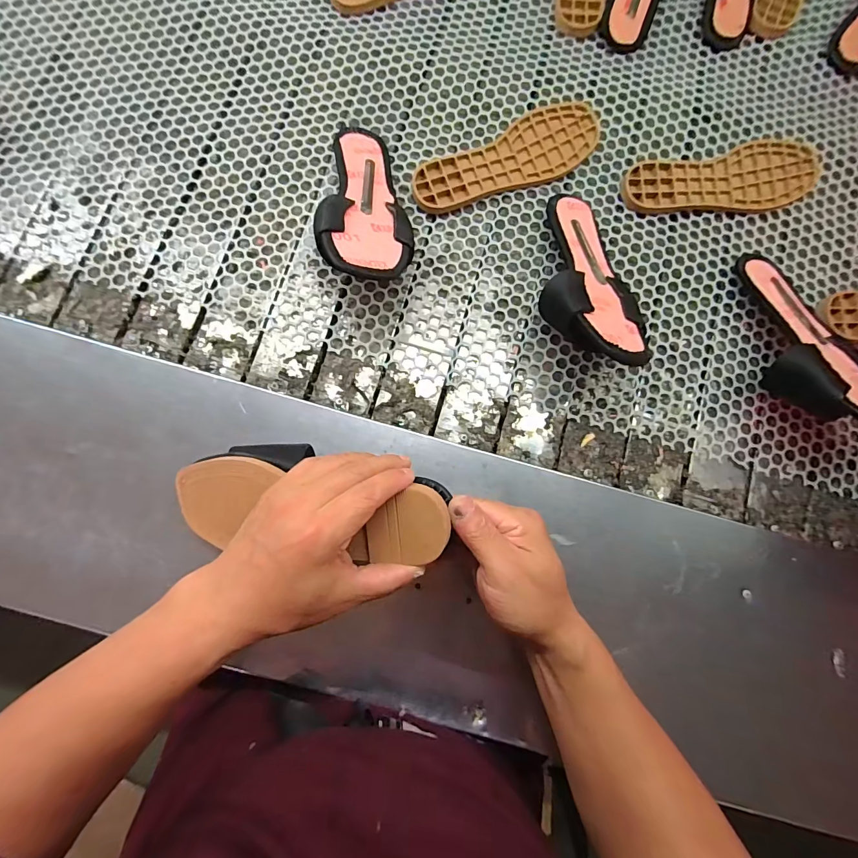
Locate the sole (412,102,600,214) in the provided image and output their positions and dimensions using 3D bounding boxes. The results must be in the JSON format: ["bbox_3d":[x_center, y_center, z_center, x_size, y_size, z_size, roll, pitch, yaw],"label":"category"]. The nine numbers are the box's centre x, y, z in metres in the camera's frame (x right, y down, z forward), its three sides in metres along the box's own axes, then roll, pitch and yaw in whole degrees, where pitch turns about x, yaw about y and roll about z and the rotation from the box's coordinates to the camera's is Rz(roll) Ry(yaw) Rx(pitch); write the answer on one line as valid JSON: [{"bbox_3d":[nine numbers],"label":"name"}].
[{"bbox_3d":[0.091,-0.302,0.435,0.228,0.011,0.079,-30,85,-6],"label":"sole"}]

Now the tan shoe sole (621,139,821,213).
[{"bbox_3d":[0.336,-0.284,0.443,0.231,0.009,0.078,-11,84,-4],"label":"tan shoe sole"}]

